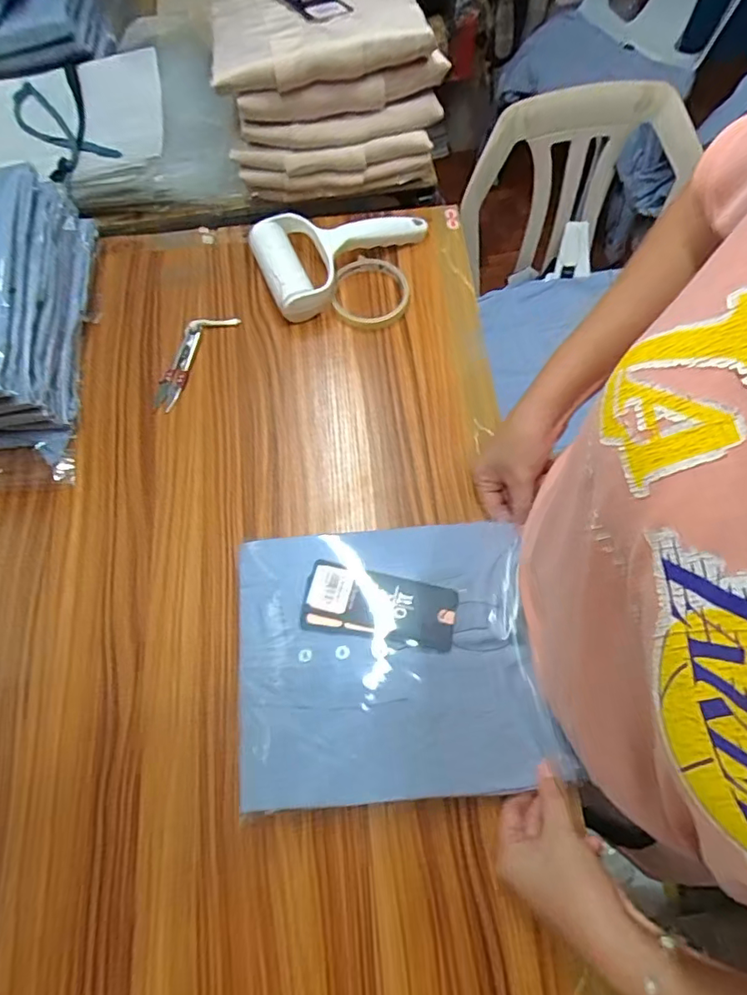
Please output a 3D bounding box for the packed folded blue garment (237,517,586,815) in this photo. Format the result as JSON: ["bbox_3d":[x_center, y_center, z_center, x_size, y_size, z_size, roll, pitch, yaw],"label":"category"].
[{"bbox_3d":[0.010,0.123,0.415,0.236,0.025,0.202,-6,69,-1],"label":"packed folded blue garment"}]

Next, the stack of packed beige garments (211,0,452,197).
[{"bbox_3d":[-0.058,-0.481,0.567,0.218,0.126,0.260,-10,69,-2],"label":"stack of packed beige garments"}]

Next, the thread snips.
[{"bbox_3d":[-0.193,-0.147,0.546,0.039,0.007,0.125,28,72,11],"label":"thread snips"}]

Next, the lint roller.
[{"bbox_3d":[-0.029,-0.267,0.567,0.186,0.047,0.113,-21,70,-6],"label":"lint roller"}]

